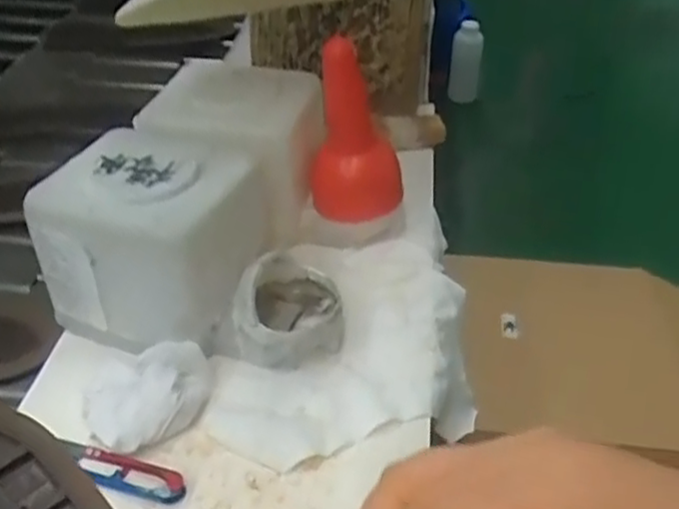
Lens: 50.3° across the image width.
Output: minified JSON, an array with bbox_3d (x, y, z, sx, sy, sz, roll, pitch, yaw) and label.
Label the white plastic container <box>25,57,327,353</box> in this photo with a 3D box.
[{"bbox_3d":[-0.100,-0.036,0.520,0.115,0.127,0.206,14,40,22],"label":"white plastic container"}]

